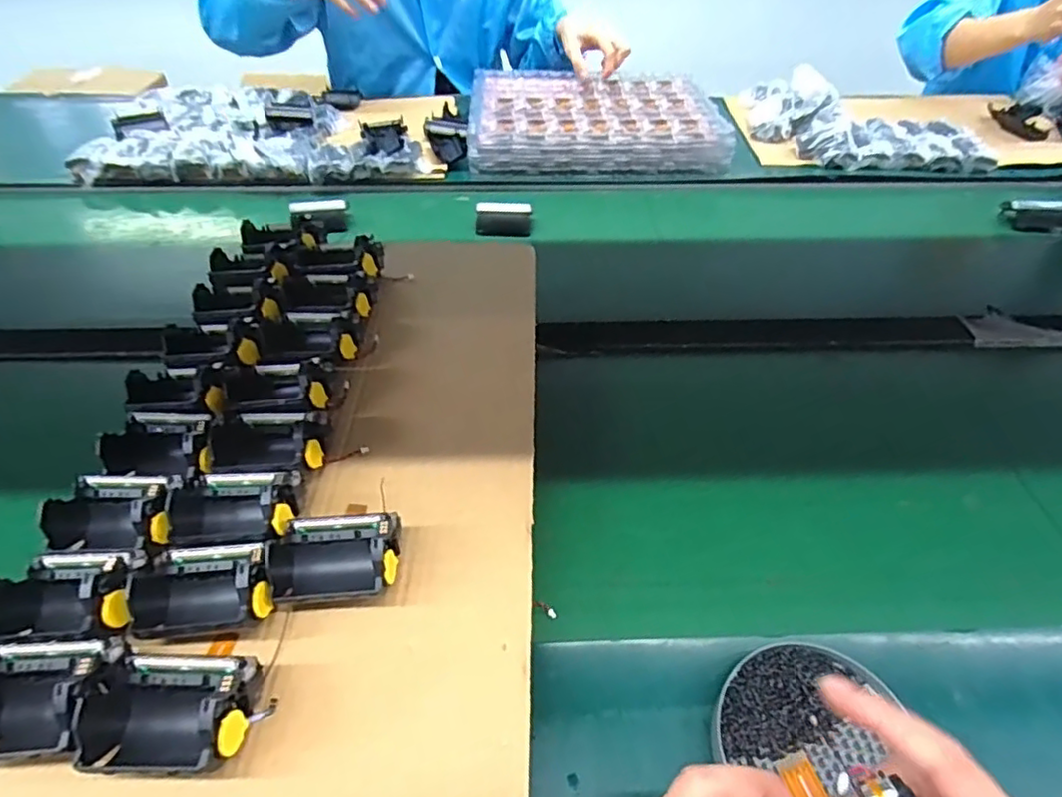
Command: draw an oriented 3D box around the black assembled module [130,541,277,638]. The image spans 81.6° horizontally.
[{"bbox_3d":[-0.188,0.108,0.354,0.076,0.038,0.056,-4,46,-5],"label":"black assembled module"}]

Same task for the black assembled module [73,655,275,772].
[{"bbox_3d":[-0.181,0.154,0.306,0.077,0.046,0.053,1,46,0],"label":"black assembled module"}]

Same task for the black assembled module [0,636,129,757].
[{"bbox_3d":[-0.253,0.151,0.312,0.076,0.043,0.056,0,46,-2],"label":"black assembled module"}]

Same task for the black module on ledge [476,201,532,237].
[{"bbox_3d":[-0.034,-0.225,0.771,0.068,0.037,0.026,2,46,1],"label":"black module on ledge"}]

